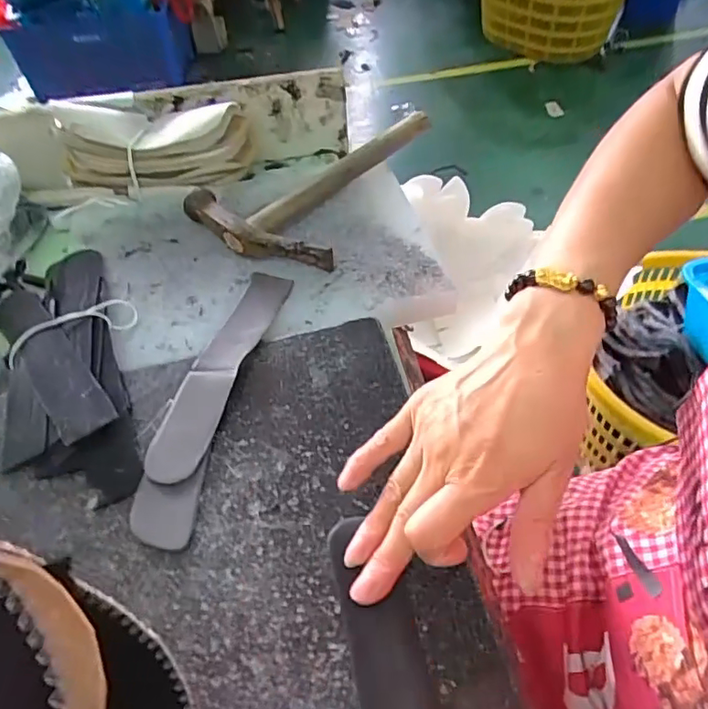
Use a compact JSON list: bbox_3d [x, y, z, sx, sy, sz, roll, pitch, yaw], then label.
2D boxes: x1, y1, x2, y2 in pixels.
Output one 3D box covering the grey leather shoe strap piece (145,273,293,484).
[{"bbox_3d":[-0.090,0.006,0.380,0.036,0.008,0.177,12,53,11],"label":"grey leather shoe strap piece"}]

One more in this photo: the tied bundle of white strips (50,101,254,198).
[{"bbox_3d":[-0.180,-0.195,0.507,0.161,0.065,0.068,-4,51,-2],"label":"tied bundle of white strips"}]

